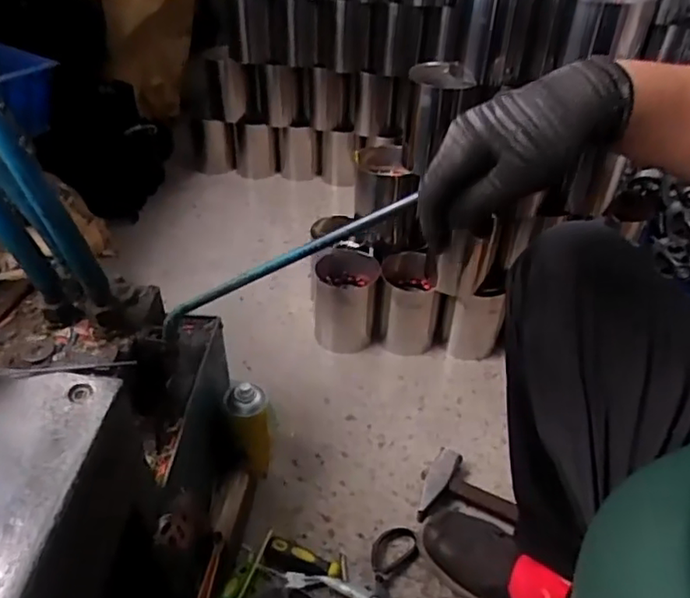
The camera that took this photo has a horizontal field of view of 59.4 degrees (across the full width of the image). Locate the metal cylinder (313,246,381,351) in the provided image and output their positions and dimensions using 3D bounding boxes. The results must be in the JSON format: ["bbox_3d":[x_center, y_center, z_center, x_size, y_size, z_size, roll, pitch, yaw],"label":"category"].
[{"bbox_3d":[0.003,0.006,1.154,0.120,0.151,0.112,0,40,-2],"label":"metal cylinder"}]

